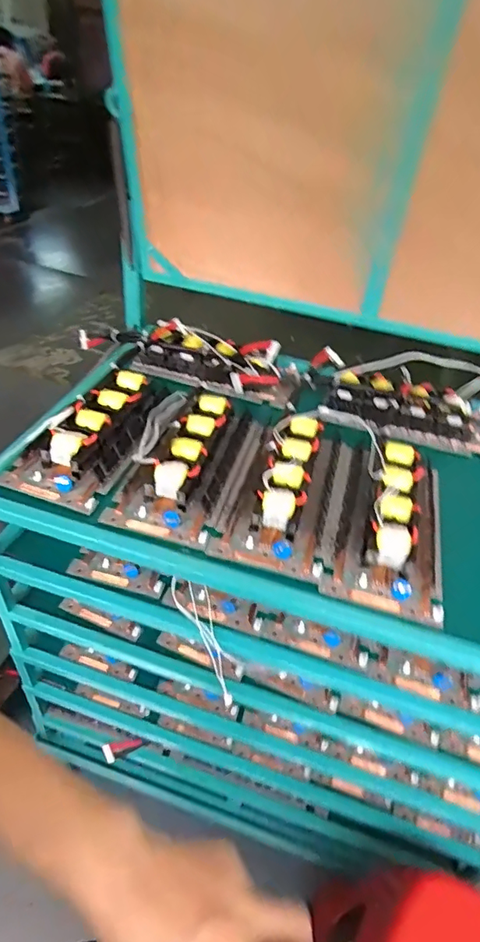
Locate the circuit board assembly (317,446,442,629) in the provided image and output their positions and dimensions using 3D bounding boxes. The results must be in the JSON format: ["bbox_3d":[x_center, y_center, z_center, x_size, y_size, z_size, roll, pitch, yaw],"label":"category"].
[{"bbox_3d":[0.191,0.051,0.657,0.140,0.068,0.284,14,41,8],"label":"circuit board assembly"}]

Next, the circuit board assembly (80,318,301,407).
[{"bbox_3d":[-0.099,-0.218,0.906,0.410,0.075,0.115,19,42,14],"label":"circuit board assembly"}]

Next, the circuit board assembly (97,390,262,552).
[{"bbox_3d":[-0.059,-0.024,0.711,0.144,0.057,0.287,15,41,9],"label":"circuit board assembly"}]

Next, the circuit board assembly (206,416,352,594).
[{"bbox_3d":[0.072,0.013,0.669,0.140,0.084,0.274,15,41,9],"label":"circuit board assembly"}]

